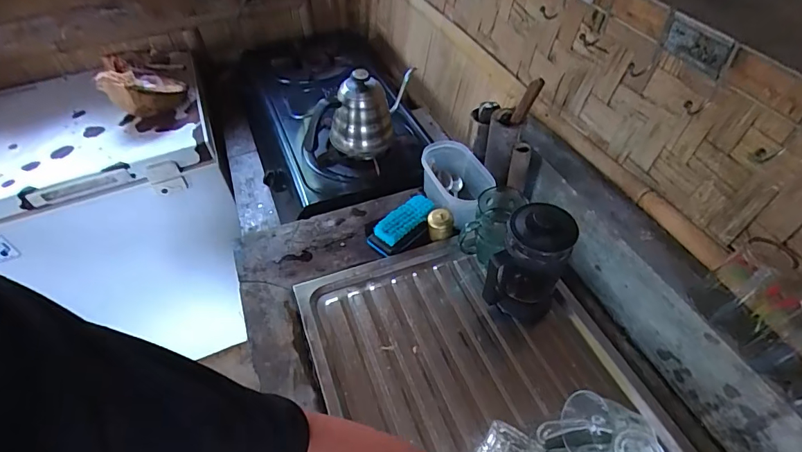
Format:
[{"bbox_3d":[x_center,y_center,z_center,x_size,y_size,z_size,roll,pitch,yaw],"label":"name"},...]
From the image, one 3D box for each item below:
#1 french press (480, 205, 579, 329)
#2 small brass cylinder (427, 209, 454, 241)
[{"bbox_3d":[0.180,0.061,0.621,0.091,0.187,0.083,19,52,19],"label":"french press"},{"bbox_3d":[0.070,-0.003,0.768,0.044,0.042,0.041,-1,48,3],"label":"small brass cylinder"}]

